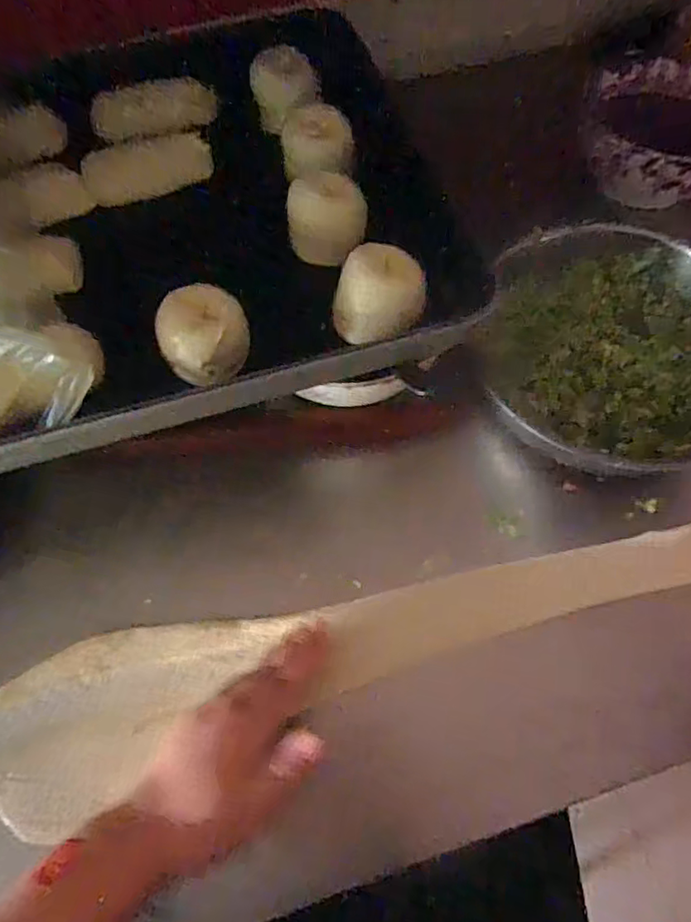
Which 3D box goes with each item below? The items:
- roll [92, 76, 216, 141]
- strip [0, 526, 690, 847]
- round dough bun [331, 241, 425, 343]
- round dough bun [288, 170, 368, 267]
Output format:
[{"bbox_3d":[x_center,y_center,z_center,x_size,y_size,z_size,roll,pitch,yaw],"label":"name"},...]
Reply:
[{"bbox_3d":[-0.174,-0.325,0.533,0.027,0.033,0.125,41,55,20],"label":"roll"},{"bbox_3d":[0.033,0.129,0.417,0.591,0.050,0.105,-14,63,-6],"label":"strip"},{"bbox_3d":[0.021,-0.107,0.386,0.061,0.048,0.049,0,63,2],"label":"round dough bun"},{"bbox_3d":[-0.014,-0.177,0.422,0.058,0.045,0.045,5,63,5],"label":"round dough bun"}]

